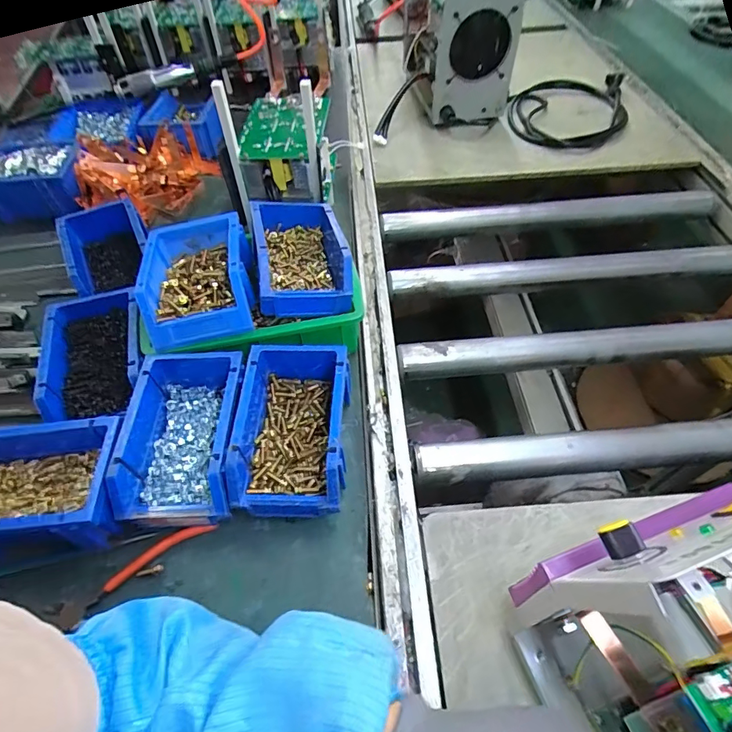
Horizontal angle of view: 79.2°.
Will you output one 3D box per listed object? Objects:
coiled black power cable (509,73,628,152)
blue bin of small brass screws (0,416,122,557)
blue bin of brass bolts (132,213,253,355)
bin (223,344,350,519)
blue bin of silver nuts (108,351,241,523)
[{"bbox_3d":[0.425,-0.544,0.924,0.229,0.040,0.303,18,55,16],"label":"coiled black power cable"},{"bbox_3d":[-0.306,0.115,0.405,0.164,0.070,0.103,-6,52,-2],"label":"blue bin of small brass screws"},{"bbox_3d":[-0.185,-0.098,0.486,0.113,0.048,0.154,-9,52,-5],"label":"blue bin of brass bolts"},{"bbox_3d":[-0.071,0.062,0.443,0.103,0.077,0.161,-1,52,1],"label":"bin"},{"bbox_3d":[-0.178,0.070,0.440,0.108,0.075,0.161,-2,52,0],"label":"blue bin of silver nuts"}]

